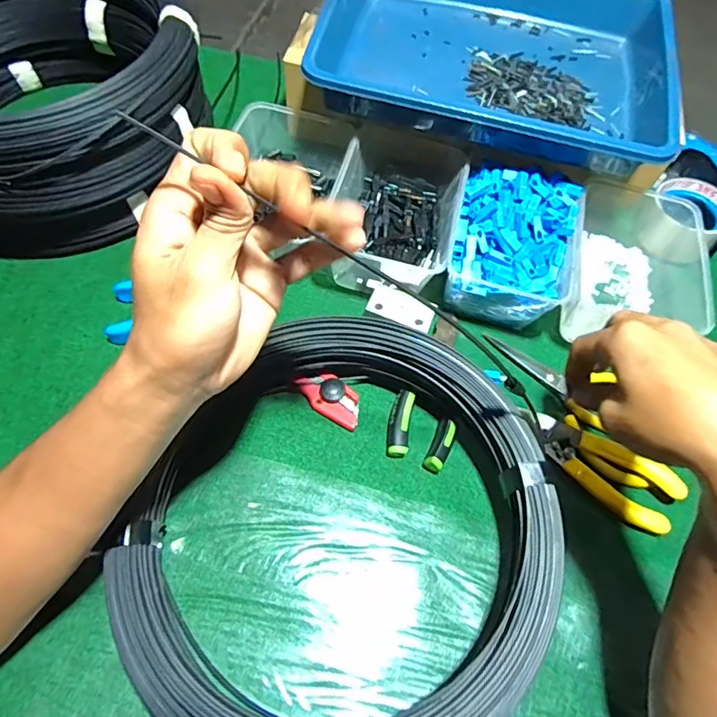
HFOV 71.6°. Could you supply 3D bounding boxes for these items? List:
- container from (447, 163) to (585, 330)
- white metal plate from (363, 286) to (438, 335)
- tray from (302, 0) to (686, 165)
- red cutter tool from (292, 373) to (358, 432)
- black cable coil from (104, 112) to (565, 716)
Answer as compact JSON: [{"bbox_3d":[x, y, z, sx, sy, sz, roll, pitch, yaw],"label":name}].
[{"bbox_3d":[0.152,-0.117,0.497,0.120,0.073,0.159,13,62,4],"label":"container"},{"bbox_3d":[0.040,-0.047,0.468,0.062,0.004,0.033,17,76,3],"label":"white metal plate"},{"bbox_3d":[0.143,-0.325,0.524,0.338,0.064,0.255,14,59,3],"label":"tray"},{"bbox_3d":[-0.026,0.034,0.436,0.064,0.015,0.033,25,63,10],"label":"red cutter tool"},{"bbox_3d":[-0.014,0.098,0.365,0.296,0.060,0.341,-9,62,-8],"label":"black cable coil"}]

